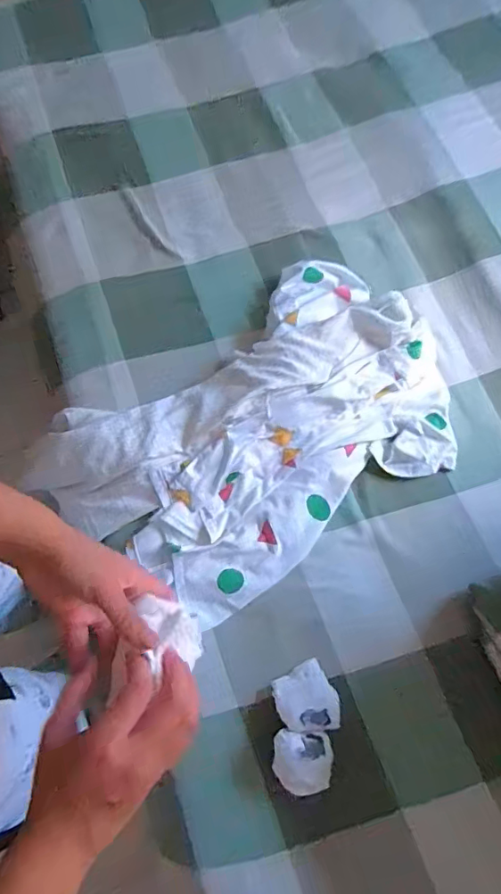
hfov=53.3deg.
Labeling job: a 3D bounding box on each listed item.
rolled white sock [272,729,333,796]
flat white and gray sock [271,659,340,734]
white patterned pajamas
[{"bbox_3d":[0.066,0.408,0.645,0.071,0.032,0.077,0,73,1],"label":"rolled white sock"},{"bbox_3d":[0.077,0.346,0.678,0.078,0.054,0.082,-28,74,-7],"label":"flat white and gray sock"},{"bbox_3d":[0.020,-0.029,0.786,0.647,0.081,0.411,-33,75,-9],"label":"white patterned pajamas"}]

